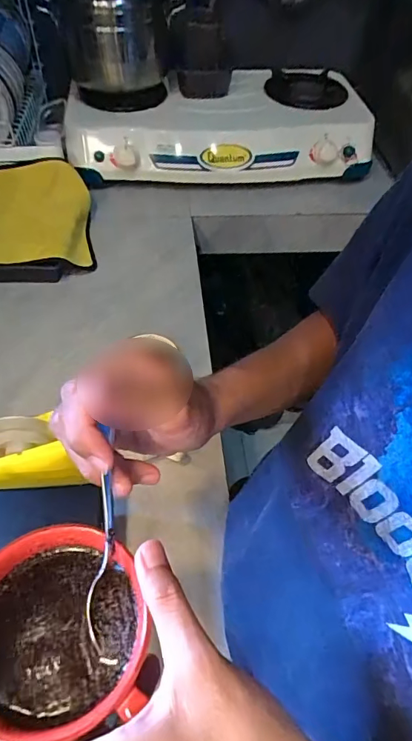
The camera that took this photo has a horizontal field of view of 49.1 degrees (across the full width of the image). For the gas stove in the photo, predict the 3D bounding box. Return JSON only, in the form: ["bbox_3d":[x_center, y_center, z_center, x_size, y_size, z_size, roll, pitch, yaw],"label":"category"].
[{"bbox_3d":[0.036,-0.594,1.074,0.700,0.129,0.316,-9,54,-10],"label":"gas stove"}]

